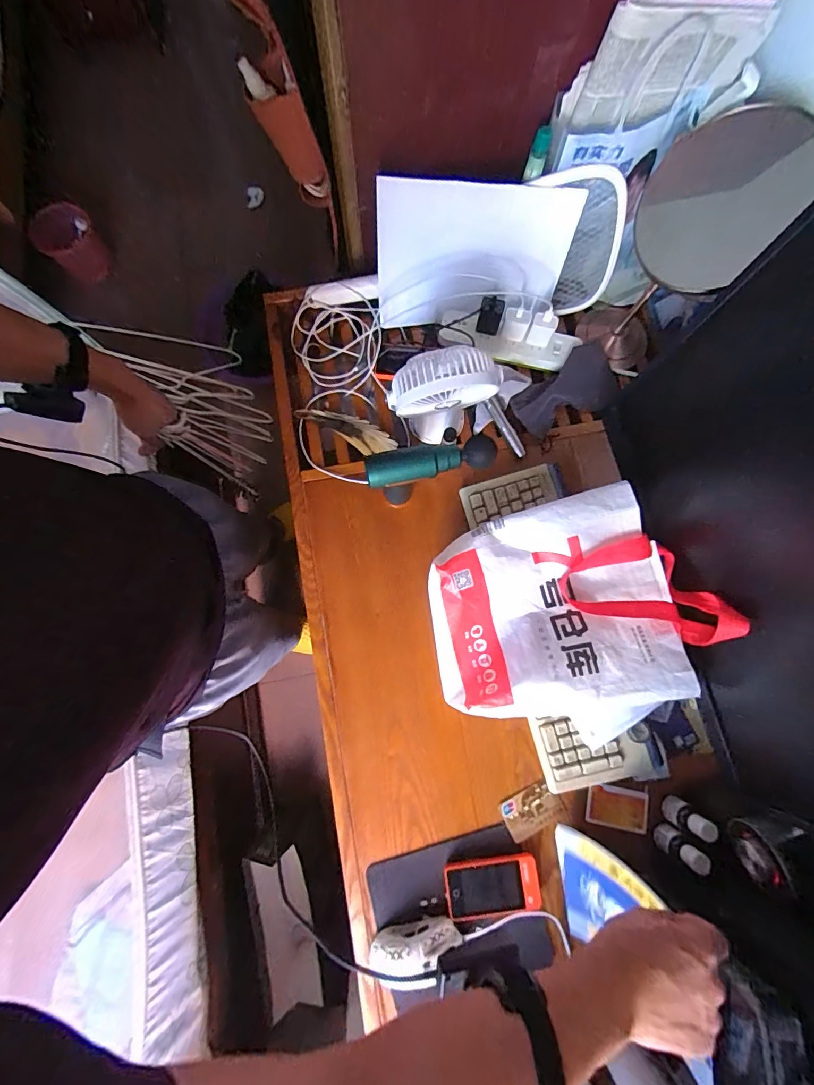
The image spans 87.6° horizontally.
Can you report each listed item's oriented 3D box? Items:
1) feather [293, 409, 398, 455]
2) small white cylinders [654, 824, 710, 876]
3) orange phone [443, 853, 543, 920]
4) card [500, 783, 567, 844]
[{"bbox_3d":[-0.101,-0.196,0.723,0.173,0.015,0.054,30,79,6],"label":"feather"},{"bbox_3d":[0.361,0.406,0.566,0.031,0.079,0.031,34,79,6],"label":"small white cylinders"},{"bbox_3d":[0.116,0.469,0.578,0.125,0.011,0.065,-7,76,-1],"label":"orange phone"},{"bbox_3d":[0.181,0.385,0.608,0.086,0.005,0.058,-23,78,-11],"label":"card"}]

